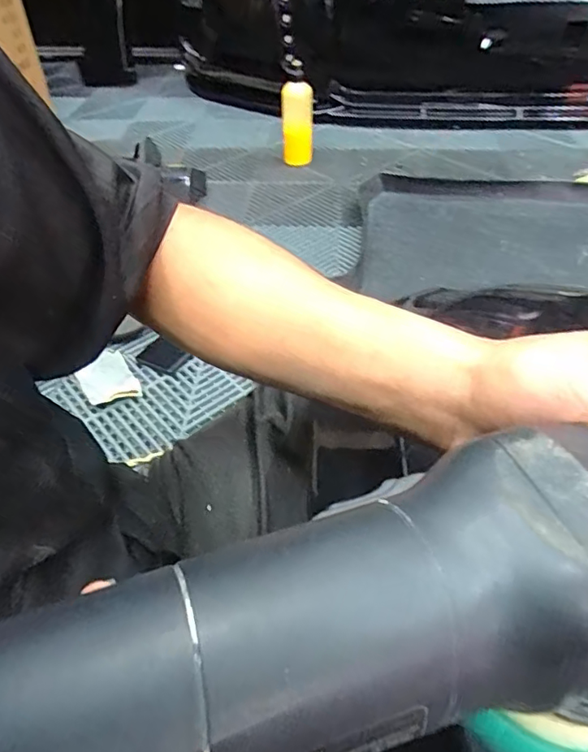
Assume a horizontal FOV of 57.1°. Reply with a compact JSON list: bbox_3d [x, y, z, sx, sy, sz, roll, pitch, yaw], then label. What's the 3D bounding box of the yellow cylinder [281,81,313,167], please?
[{"bbox_3d":[0.008,-0.569,1.249,0.068,0.187,0.050,-3,44,-1],"label":"yellow cylinder"}]

